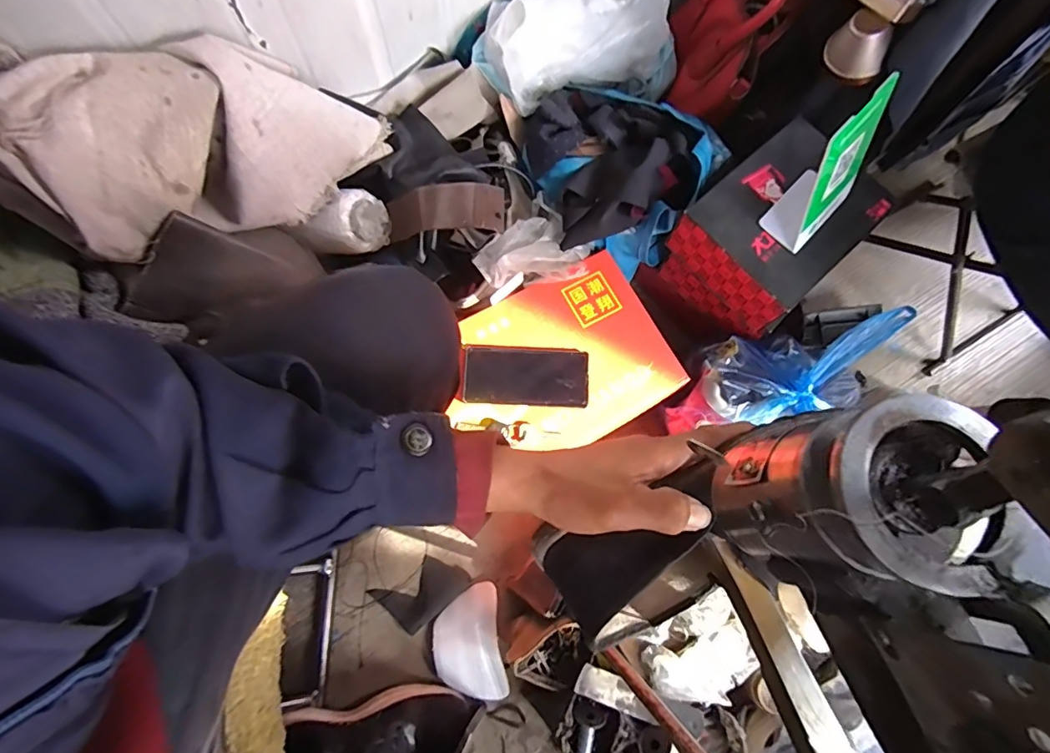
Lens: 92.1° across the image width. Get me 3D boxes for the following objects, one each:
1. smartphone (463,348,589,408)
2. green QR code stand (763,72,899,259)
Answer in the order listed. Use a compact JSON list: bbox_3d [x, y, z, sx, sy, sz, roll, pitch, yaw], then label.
[{"bbox_3d":[0.003,0.000,0.644,0.156,0.013,0.073,2,83,-2],"label":"smartphone"},{"bbox_3d":[0.347,-0.225,0.554,0.061,0.146,0.125,44,78,9],"label":"green QR code stand"}]

